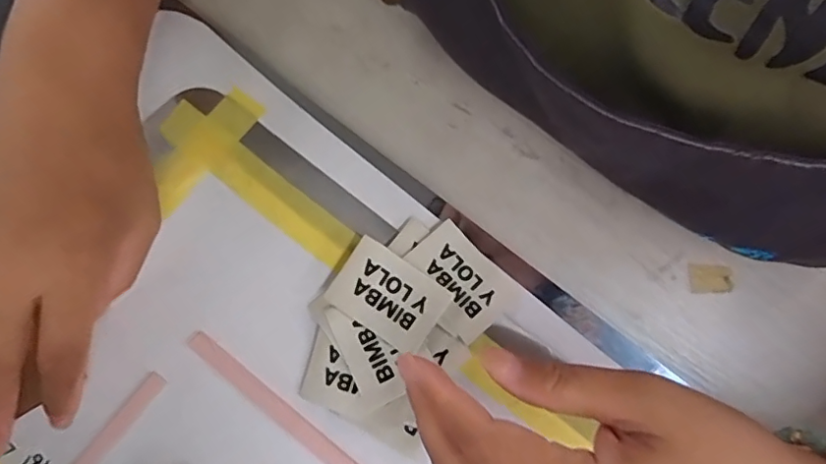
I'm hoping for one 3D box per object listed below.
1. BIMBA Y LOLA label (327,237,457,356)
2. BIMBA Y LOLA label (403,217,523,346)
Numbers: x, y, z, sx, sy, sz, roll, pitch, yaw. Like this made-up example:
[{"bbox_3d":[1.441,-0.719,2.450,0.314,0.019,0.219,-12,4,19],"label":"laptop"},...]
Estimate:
[{"bbox_3d":[-0.013,0.033,0.291,0.057,0.006,0.041,34,82,6],"label":"BIMBA Y LOLA label"},{"bbox_3d":[0.024,0.026,0.298,0.042,0.007,0.058,-43,82,-6],"label":"BIMBA Y LOLA label"}]

